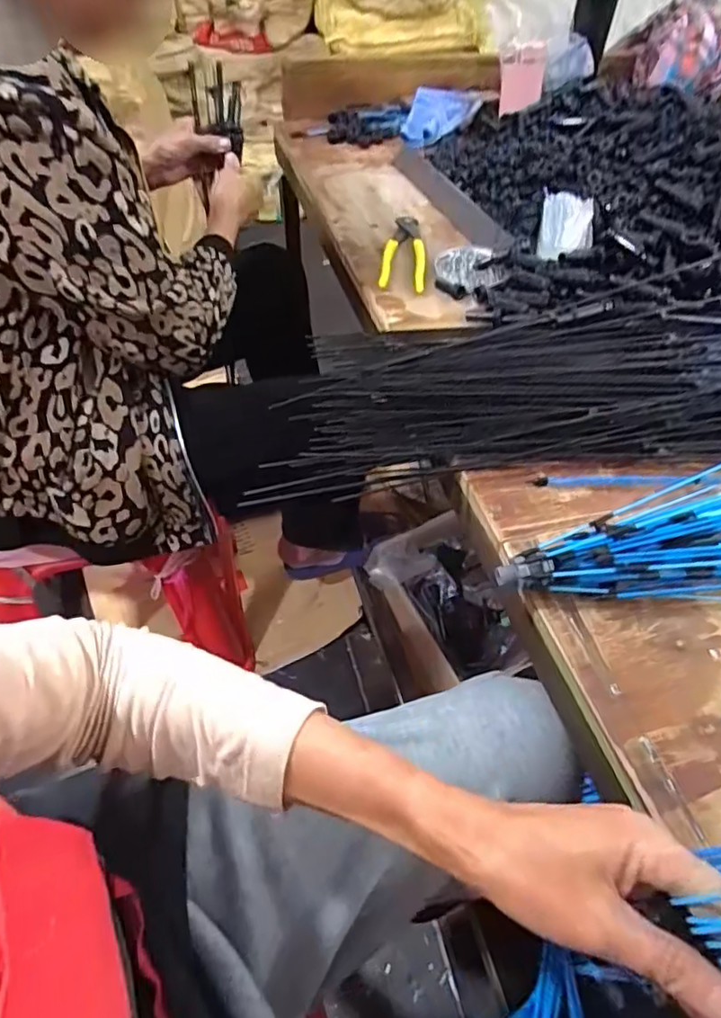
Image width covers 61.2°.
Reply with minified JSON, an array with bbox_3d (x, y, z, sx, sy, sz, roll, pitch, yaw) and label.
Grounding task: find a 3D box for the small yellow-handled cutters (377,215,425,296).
[{"bbox_3d":[0.056,-0.319,0.754,0.052,0.014,0.155,8,50,2],"label":"small yellow-handled cutters"}]

